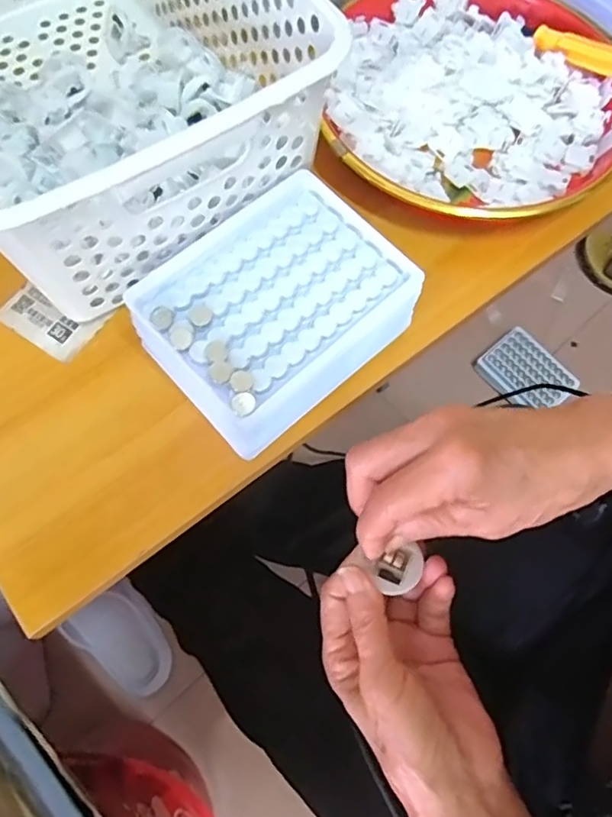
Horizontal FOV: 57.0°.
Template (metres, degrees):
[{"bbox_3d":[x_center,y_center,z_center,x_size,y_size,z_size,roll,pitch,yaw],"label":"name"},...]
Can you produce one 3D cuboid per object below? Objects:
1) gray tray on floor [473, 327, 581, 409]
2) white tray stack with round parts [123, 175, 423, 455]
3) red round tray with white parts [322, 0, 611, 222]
[{"bbox_3d":[0.336,-0.053,0.861,0.108,0.027,0.128,-40,76,-15],"label":"gray tray on floor"},{"bbox_3d":[-0.015,-0.052,0.317,0.135,0.051,0.110,-42,77,-15],"label":"white tray stack with round parts"},{"bbox_3d":[0.121,-0.215,0.389,0.200,0.027,0.213,1,70,-2],"label":"red round tray with white parts"}]

